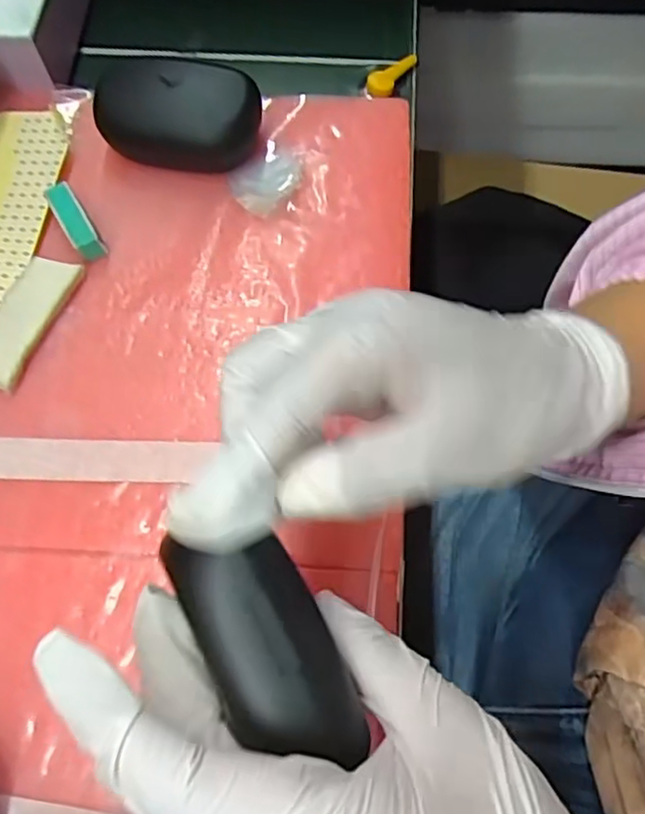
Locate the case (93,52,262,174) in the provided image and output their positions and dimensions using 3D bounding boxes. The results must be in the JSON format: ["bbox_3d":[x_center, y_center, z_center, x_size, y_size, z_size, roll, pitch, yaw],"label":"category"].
[{"bbox_3d":[-0.079,-0.155,0.341,0.089,0.038,0.056,11,69,4],"label":"case"}]

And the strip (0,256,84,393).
[{"bbox_3d":[-0.144,-0.043,0.310,0.025,0.006,0.070,18,70,9],"label":"strip"}]

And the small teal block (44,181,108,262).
[{"bbox_3d":[-0.126,-0.095,0.326,0.014,0.014,0.041,-32,70,-11],"label":"small teal block"}]

